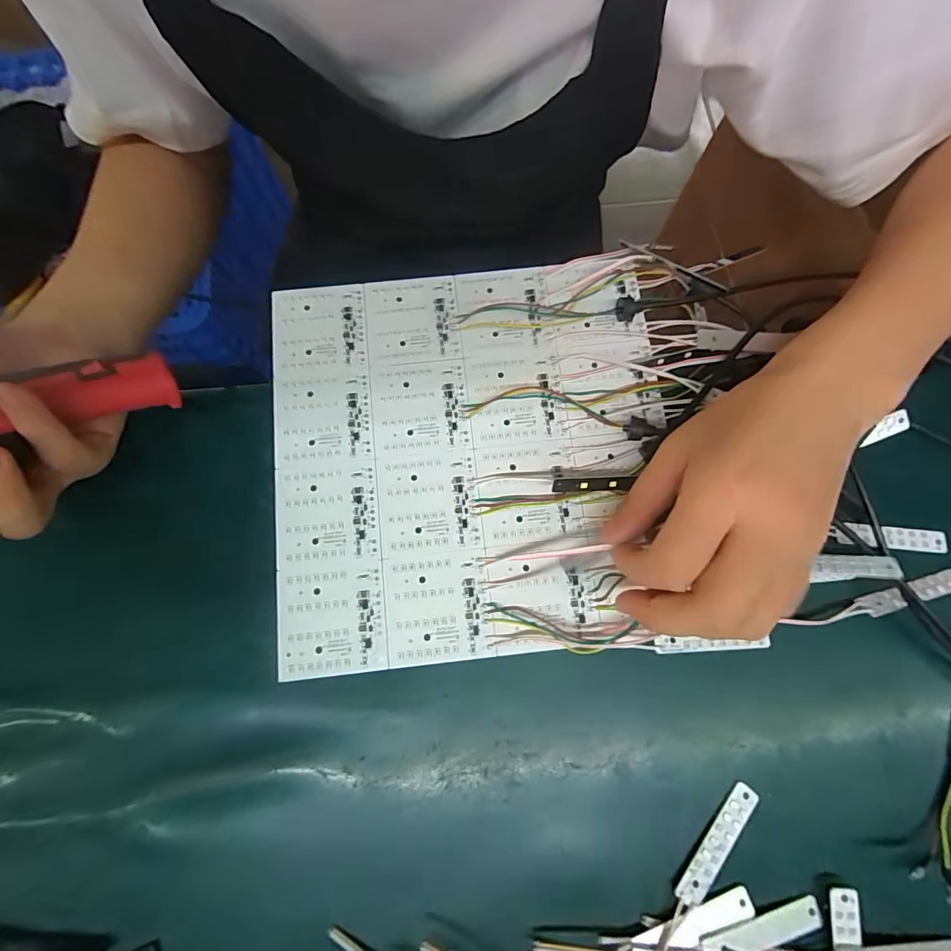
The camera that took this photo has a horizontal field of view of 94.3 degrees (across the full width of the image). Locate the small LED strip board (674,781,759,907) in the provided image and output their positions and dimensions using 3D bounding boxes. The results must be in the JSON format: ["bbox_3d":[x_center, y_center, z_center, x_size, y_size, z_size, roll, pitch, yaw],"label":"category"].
[{"bbox_3d":[0.117,0.178,0.213,0.011,0.006,0.059,39,79,9],"label":"small LED strip board"}]

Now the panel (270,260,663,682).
[{"bbox_3d":[-0.004,-0.015,0.255,0.219,0.007,0.224,-7,78,0],"label":"panel"}]

